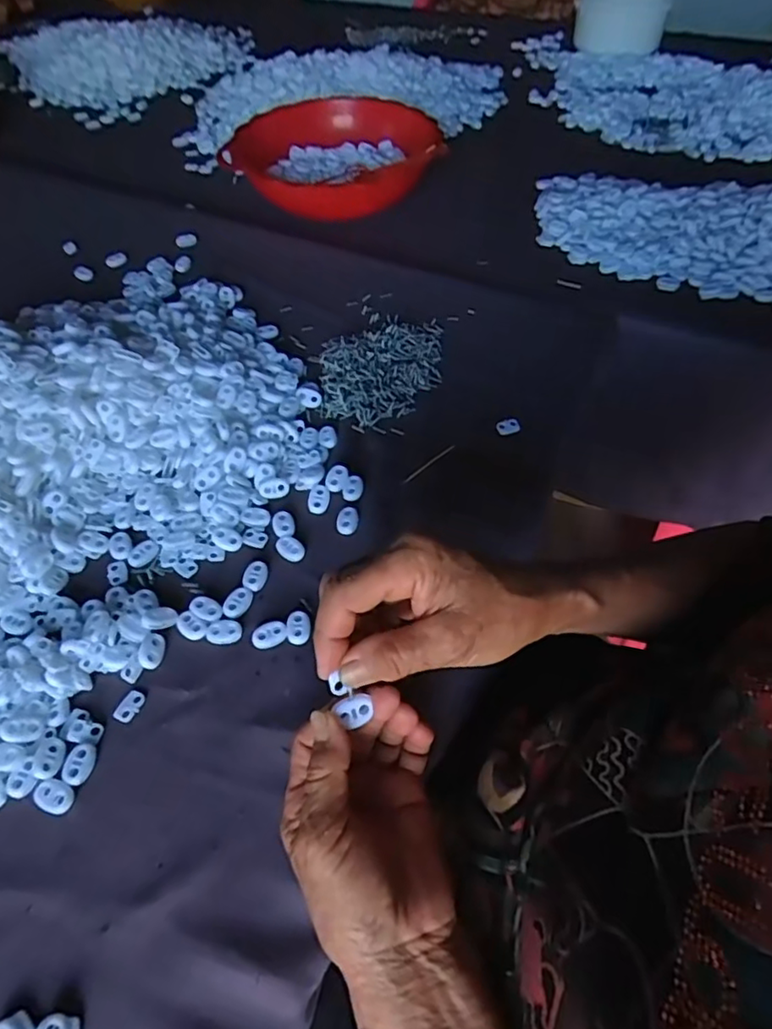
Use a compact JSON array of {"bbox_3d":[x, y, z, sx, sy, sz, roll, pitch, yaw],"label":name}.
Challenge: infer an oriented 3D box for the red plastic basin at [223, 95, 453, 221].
[{"bbox_3d":[-0.063,-0.424,0.720,0.239,0.077,0.239,-1,53,1],"label":"red plastic basin"}]

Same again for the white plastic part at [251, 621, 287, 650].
[{"bbox_3d":[-0.074,0.077,0.386,0.022,0.004,0.015,-15,54,-10],"label":"white plastic part"}]

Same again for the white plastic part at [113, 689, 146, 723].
[{"bbox_3d":[-0.153,0.113,0.360,0.013,0.004,0.019,15,55,13],"label":"white plastic part"}]

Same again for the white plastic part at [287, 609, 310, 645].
[{"bbox_3d":[-0.056,0.073,0.389,0.015,0.005,0.024,-9,53,-5],"label":"white plastic part"}]

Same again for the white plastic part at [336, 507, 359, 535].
[{"bbox_3d":[-0.028,0.003,0.438,0.015,0.004,0.024,1,53,3],"label":"white plastic part"}]

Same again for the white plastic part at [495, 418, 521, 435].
[{"bbox_3d":[0.100,-0.072,0.495,0.019,0.006,0.012,-11,53,-6],"label":"white plastic part"}]

